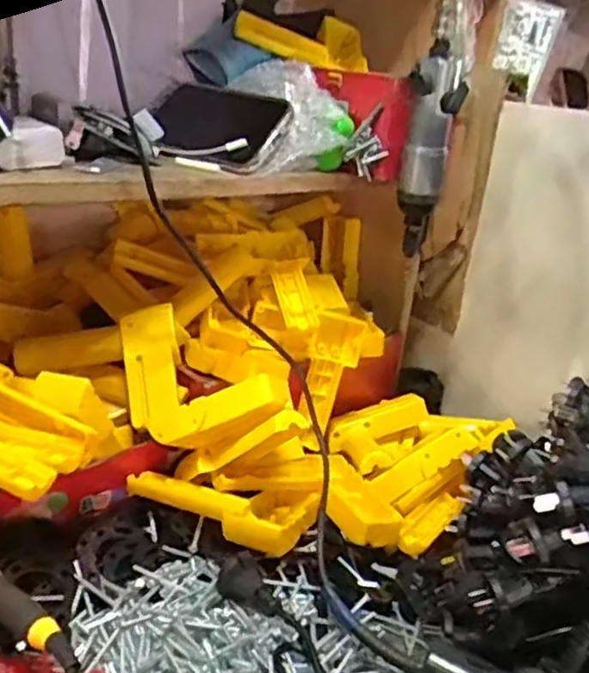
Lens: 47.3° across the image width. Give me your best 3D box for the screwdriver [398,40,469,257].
[{"bbox_3d":[0.125,-0.170,0.632,0.043,0.187,0.046,8,22,2],"label":"screwdriver"}]

